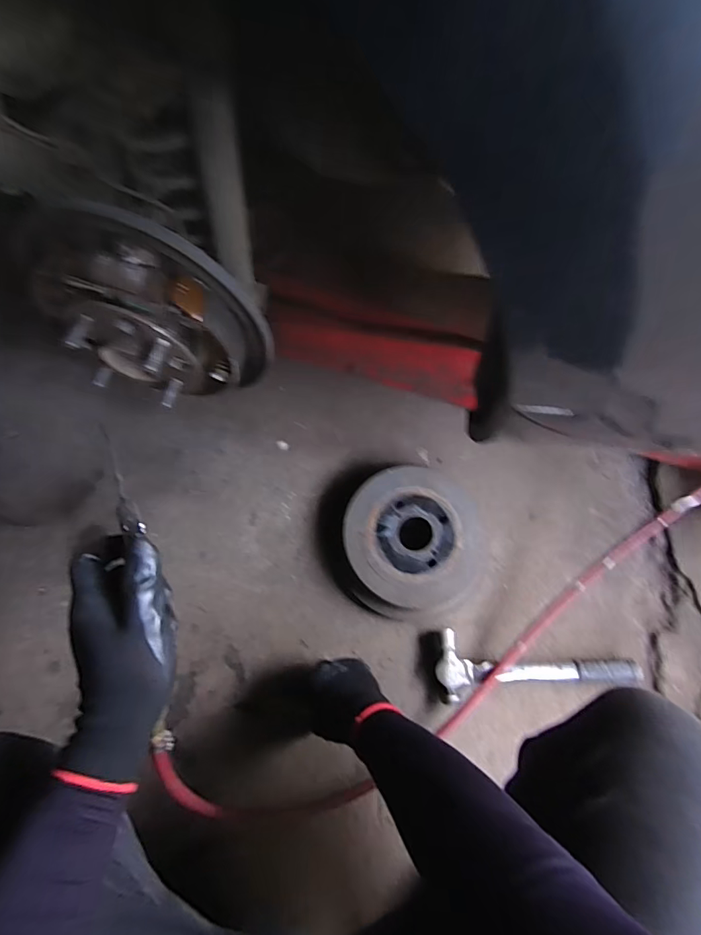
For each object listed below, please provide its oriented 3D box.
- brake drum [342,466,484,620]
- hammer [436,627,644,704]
[{"bbox_3d":[0.100,0.115,0.702,0.216,0.056,0.229,1,70,-2],"label":"brake drum"},{"bbox_3d":[0.273,0.295,0.655,0.290,0.037,0.090,4,70,-1],"label":"hammer"}]

